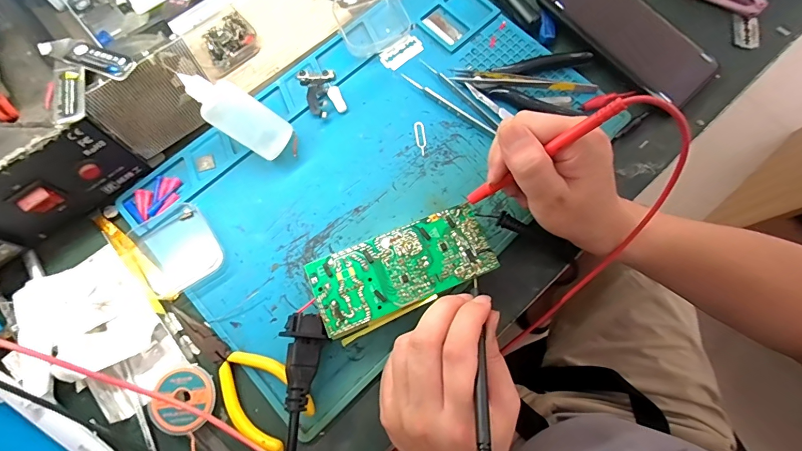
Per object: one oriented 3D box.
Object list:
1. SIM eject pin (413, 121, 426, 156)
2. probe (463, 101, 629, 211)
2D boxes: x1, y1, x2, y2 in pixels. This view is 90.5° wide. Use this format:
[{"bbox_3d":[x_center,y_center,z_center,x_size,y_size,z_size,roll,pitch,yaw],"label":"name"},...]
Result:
[{"bbox_3d":[0.017,-0.077,0.350,0.010,0.004,0.034,-9,74,2],"label":"SIM eject pin"},{"bbox_3d":[0.083,-0.040,0.253,0.006,0.120,0.008,-5,69,-45],"label":"probe"}]

